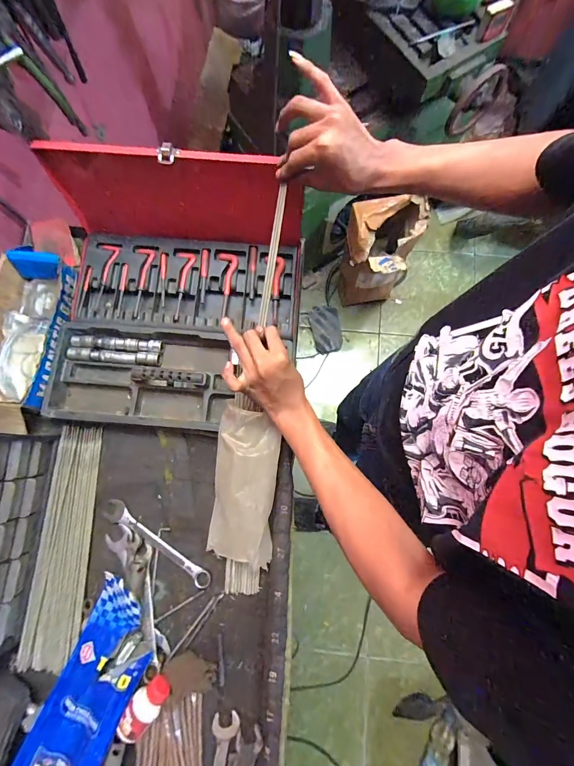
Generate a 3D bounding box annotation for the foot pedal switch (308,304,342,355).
[{"bbox_3d":[0.161,-0.225,1.364,0.122,0.055,0.202,-7,78,-1],"label":"foot pedal switch"}]

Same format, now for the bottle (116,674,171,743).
[{"bbox_3d":[-0.187,0.426,0.435,0.037,0.034,0.080,32,80,6],"label":"bottle"}]

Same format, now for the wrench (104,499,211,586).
[{"bbox_3d":[-0.199,0.248,0.507,0.195,0.007,0.031,33,80,6],"label":"wrench"}]

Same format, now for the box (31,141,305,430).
[{"bbox_3d":[-0.183,-0.125,0.498,0.390,0.174,0.372,4,78,1],"label":"box"}]

